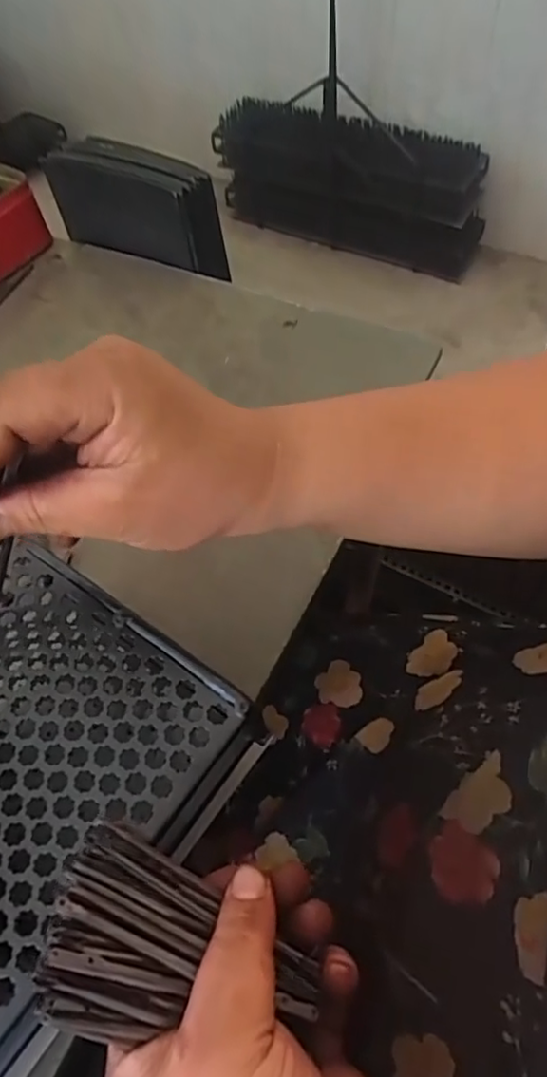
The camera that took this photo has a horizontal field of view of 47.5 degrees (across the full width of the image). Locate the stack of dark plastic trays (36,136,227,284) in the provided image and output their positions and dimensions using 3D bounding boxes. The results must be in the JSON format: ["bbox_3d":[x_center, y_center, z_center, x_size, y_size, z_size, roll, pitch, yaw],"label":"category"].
[{"bbox_3d":[-0.118,-0.296,0.560,0.167,0.085,0.051,23,60,16],"label":"stack of dark plastic trays"}]

